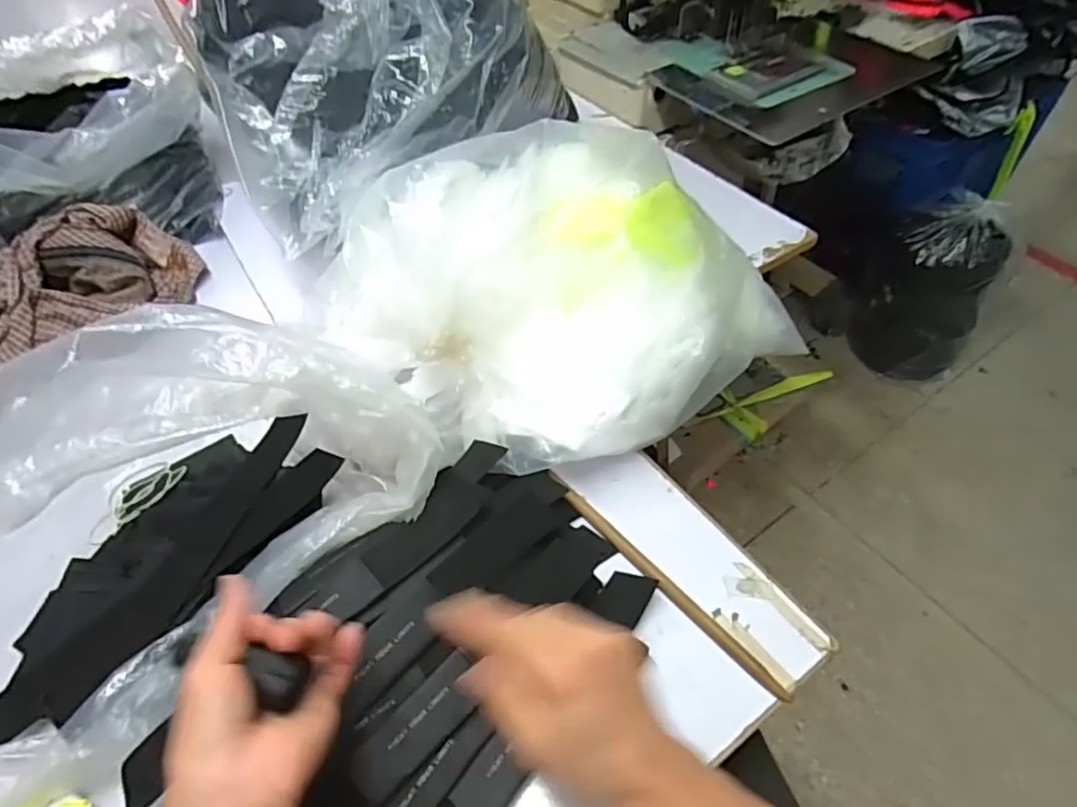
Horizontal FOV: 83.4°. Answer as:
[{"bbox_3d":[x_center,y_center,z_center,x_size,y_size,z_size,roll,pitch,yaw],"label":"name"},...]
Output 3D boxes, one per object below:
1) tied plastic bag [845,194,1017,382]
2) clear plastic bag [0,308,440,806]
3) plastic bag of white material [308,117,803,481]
[{"bbox_3d":[0.973,-0.307,1.530,0.297,0.437,0.245,26,57,23],"label":"tied plastic bag"},{"bbox_3d":[-0.334,0.086,0.467,0.478,0.206,0.276,-35,57,-22],"label":"clear plastic bag"},{"bbox_3d":[0.033,-0.131,0.613,0.415,0.203,0.320,-33,56,-21],"label":"plastic bag of white material"}]

